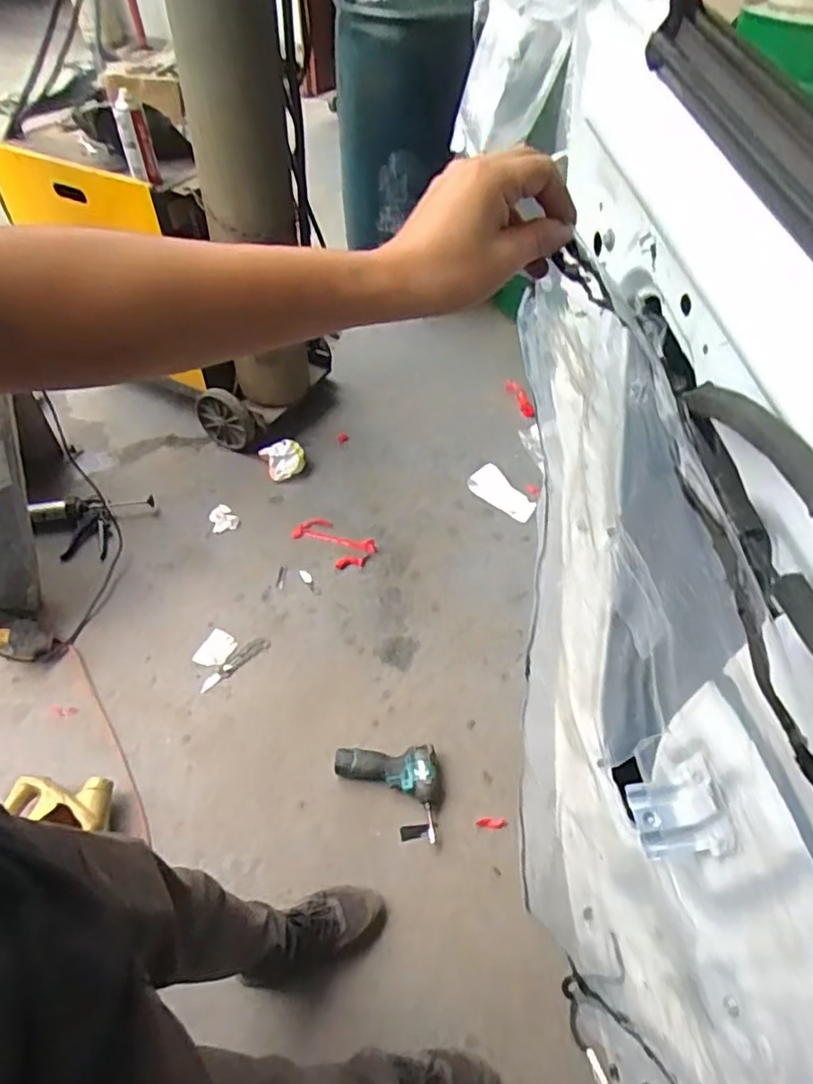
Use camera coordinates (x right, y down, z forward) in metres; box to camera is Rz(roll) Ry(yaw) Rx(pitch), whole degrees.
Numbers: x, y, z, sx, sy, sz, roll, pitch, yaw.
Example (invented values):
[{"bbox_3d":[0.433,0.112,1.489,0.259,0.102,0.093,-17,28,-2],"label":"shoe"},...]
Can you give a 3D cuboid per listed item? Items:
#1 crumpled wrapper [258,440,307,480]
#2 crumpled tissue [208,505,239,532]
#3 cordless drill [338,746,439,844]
[{"bbox_3d":[-0.365,-0.247,1.899,0.117,0.061,0.116,-20,54,-17],"label":"crumpled wrapper"},{"bbox_3d":[-0.498,-0.066,1.738,0.075,0.019,0.092,-16,54,-12],"label":"crumpled tissue"},{"bbox_3d":[-0.039,0.502,1.287,0.210,0.057,0.168,1,50,-1],"label":"cordless drill"}]

